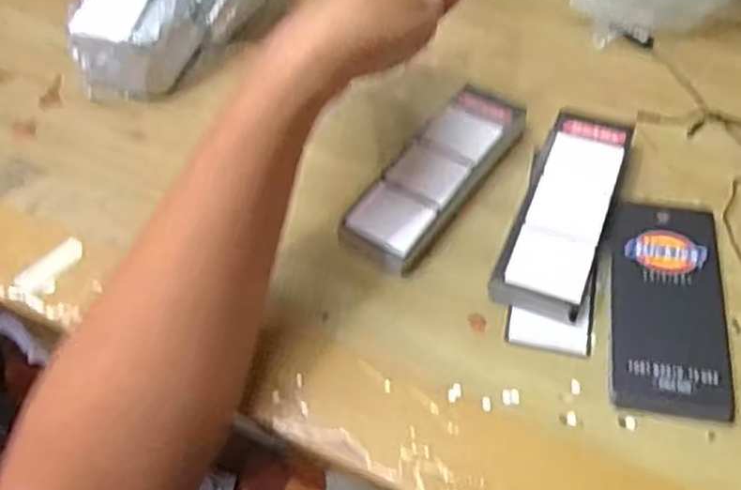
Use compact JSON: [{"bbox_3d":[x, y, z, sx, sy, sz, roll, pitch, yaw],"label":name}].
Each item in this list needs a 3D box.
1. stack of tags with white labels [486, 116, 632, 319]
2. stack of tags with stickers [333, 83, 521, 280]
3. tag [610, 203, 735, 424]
[{"bbox_3d":[0.098,-0.018,0.365,0.041,0.016,0.124,18,57,16],"label":"stack of tags with white labels"},{"bbox_3d":[0.034,-0.037,0.380,0.039,0.019,0.123,28,60,21],"label":"stack of tags with stickers"},{"bbox_3d":[0.135,0.025,0.338,0.049,0.007,0.110,7,55,8],"label":"tag"}]

